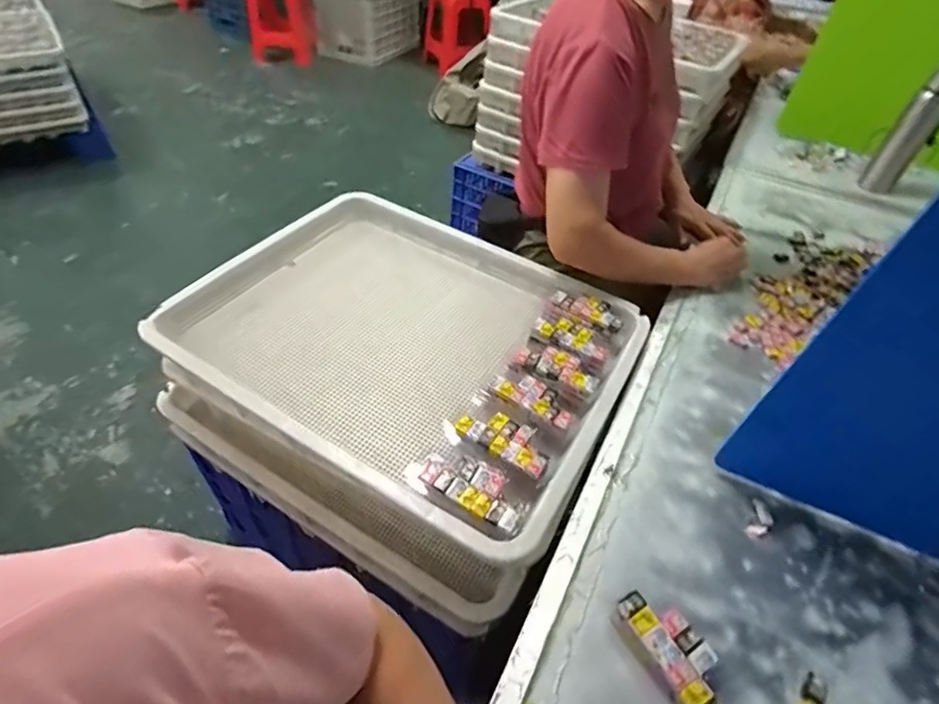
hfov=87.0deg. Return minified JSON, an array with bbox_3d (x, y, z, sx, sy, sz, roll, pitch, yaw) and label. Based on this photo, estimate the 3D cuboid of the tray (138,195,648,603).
[{"bbox_3d":[-0.093,-0.009,0.795,0.629,0.140,0.500,26,50,19],"label":"tray"}]

